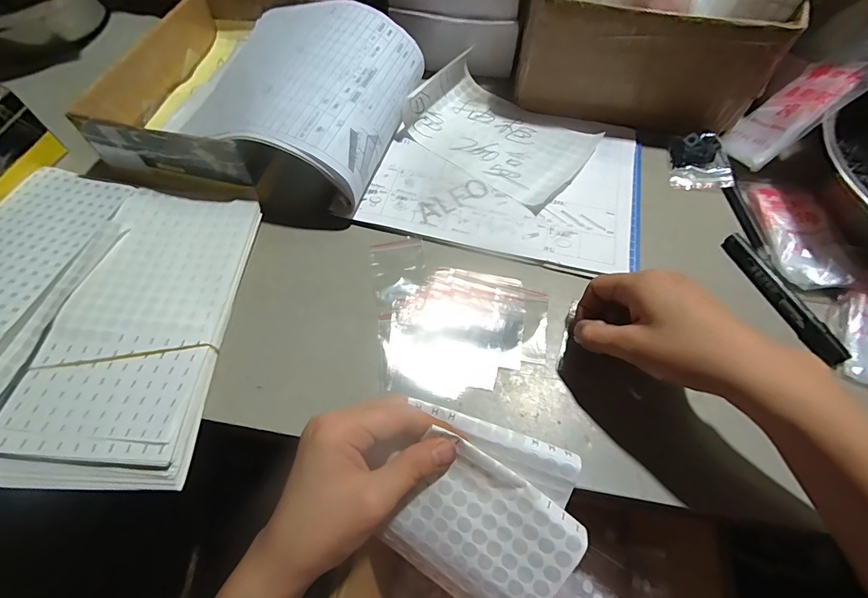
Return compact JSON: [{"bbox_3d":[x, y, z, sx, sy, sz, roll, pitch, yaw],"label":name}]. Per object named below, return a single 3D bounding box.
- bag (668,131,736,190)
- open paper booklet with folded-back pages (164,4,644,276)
[{"bbox_3d":[0.284,-0.143,0.437,0.057,0.025,0.064,4,61,2],"label":"bag"},{"bbox_3d":[-0.009,-0.183,0.418,0.460,0.081,0.235,12,62,6],"label":"open paper booklet with folded-back pages"}]

